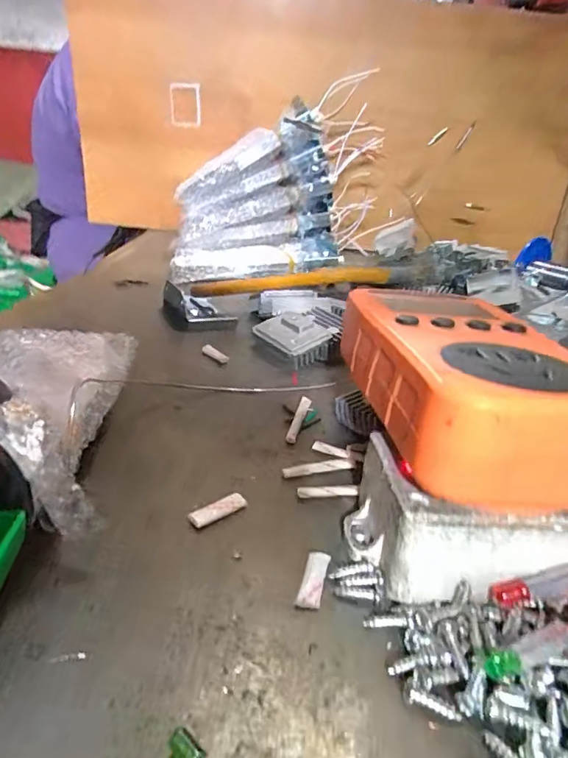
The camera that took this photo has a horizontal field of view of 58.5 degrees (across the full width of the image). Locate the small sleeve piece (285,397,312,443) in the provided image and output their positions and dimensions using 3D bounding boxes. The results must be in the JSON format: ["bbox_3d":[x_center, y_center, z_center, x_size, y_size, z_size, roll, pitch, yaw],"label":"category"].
[{"bbox_3d":[0.007,0.019,0.246,0.005,0.004,0.037,9,27,11],"label":"small sleeve piece"}]

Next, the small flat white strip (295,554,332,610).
[{"bbox_3d":[0.009,0.061,0.155,0.007,0.004,0.019,9,27,11],"label":"small flat white strip"}]

